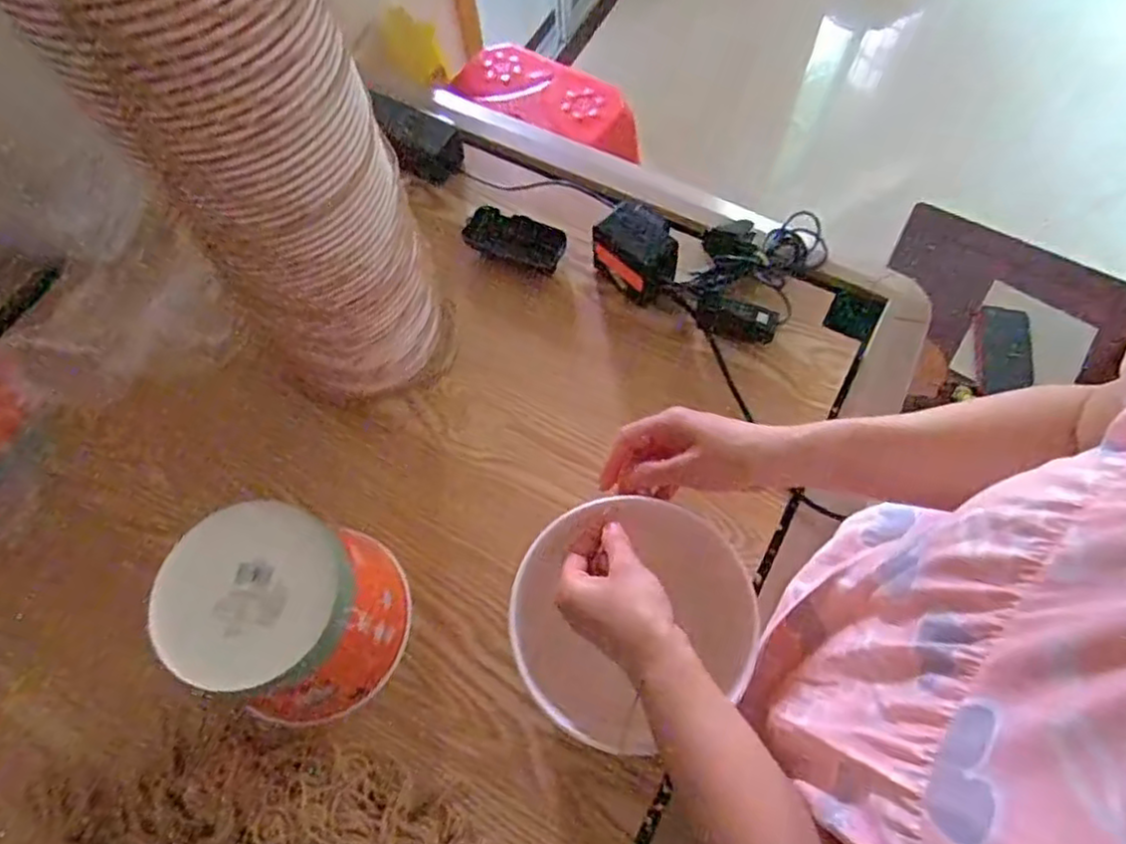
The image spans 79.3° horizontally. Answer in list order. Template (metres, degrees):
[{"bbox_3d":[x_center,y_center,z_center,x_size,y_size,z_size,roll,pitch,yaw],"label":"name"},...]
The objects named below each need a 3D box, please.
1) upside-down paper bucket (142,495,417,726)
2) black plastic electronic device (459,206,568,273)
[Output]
[{"bbox_3d":[-0.203,0.143,0.519,0.140,0.132,0.143,0,66,1],"label":"upside-down paper bucket"},{"bbox_3d":[-0.050,-0.198,0.727,0.104,0.017,0.052,15,67,8],"label":"black plastic electronic device"}]

